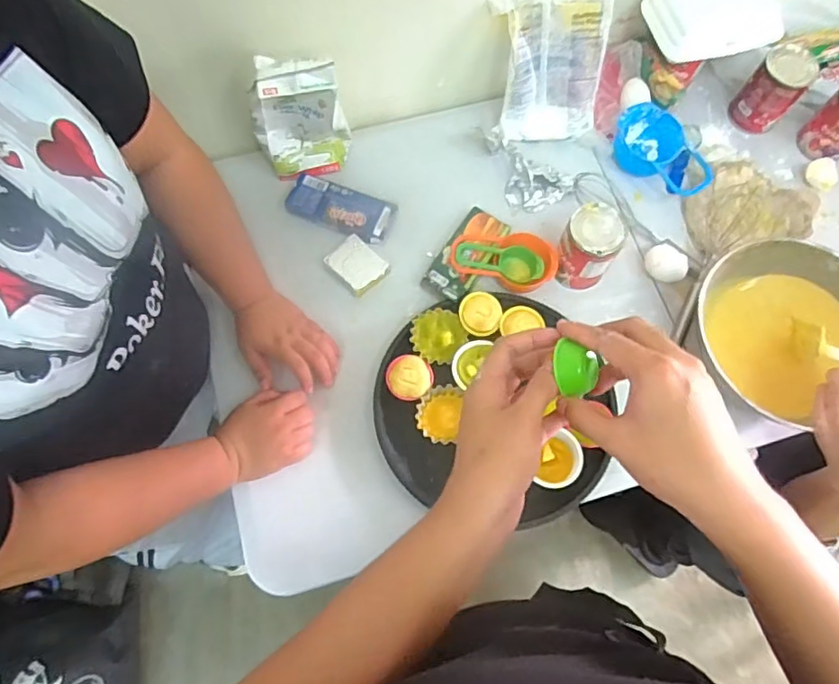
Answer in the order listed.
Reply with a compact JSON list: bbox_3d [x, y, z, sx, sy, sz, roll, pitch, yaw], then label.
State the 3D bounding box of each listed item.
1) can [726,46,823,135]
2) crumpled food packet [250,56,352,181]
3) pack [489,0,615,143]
[{"bbox_3d":[0.503,-0.359,0.822,0.067,0.105,0.068,0,70,0],"label":"can"},{"bbox_3d":[-0.150,-0.276,0.728,0.116,0.190,0.045,-9,70,-3],"label":"crumpled food packet"},{"bbox_3d":[0.172,-0.363,0.767,0.144,0.181,0.026,-2,37,1],"label":"pack"}]

